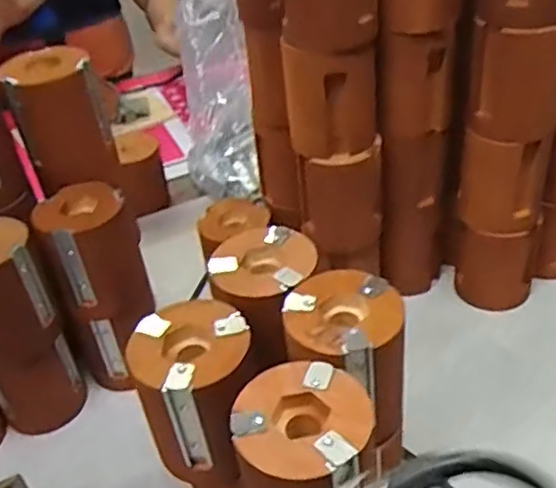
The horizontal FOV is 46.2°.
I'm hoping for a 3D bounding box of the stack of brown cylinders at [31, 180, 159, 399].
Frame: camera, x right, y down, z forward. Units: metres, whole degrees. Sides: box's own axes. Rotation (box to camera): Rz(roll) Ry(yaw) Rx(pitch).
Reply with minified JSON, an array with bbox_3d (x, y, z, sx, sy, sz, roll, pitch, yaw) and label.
[{"bbox_3d":[-0.165,0.041,0.625,0.080,0.188,0.074,-14,39,-9],"label":"stack of brown cylinders"}]

